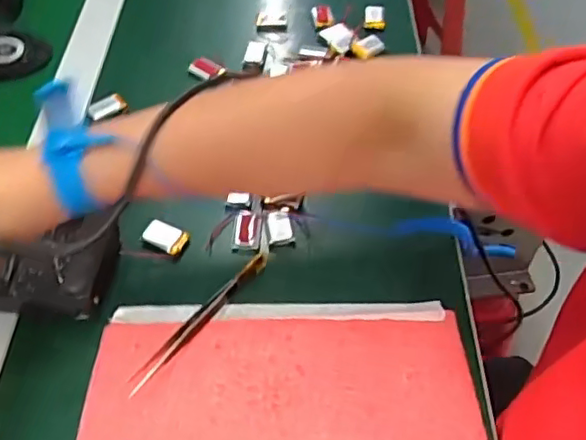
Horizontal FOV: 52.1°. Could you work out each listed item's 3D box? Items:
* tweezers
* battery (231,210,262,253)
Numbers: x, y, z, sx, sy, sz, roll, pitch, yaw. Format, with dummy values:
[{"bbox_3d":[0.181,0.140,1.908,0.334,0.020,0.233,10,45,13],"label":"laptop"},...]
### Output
[{"bbox_3d":[-0.056,0.060,0.377,0.010,0.012,0.116,32,60,24],"label":"tweezers"},{"bbox_3d":[-0.033,0.005,0.424,0.019,0.008,0.029,2,52,3],"label":"battery"}]

